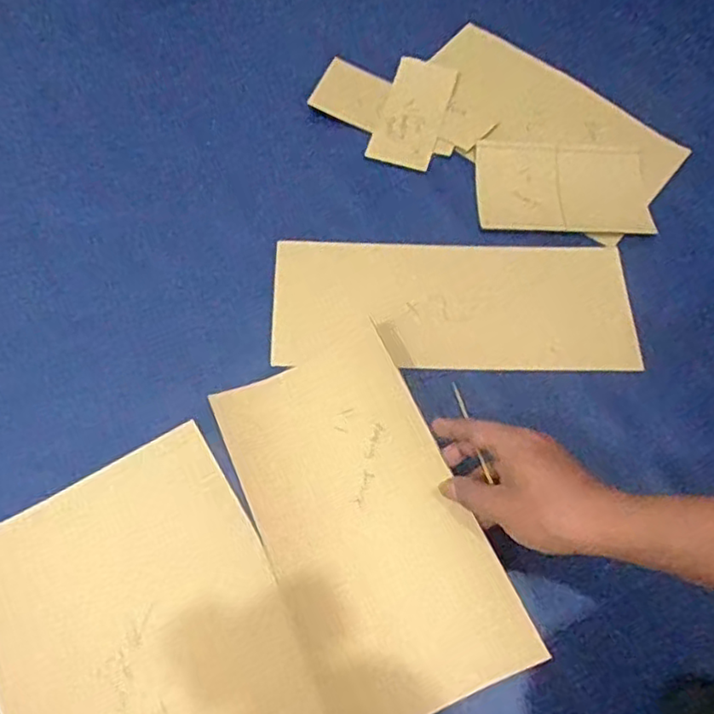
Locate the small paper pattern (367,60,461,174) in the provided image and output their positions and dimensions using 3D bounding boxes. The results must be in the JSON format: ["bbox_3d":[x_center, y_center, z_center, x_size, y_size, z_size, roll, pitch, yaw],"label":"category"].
[{"bbox_3d":[0.064,-0.277,0.729,0.070,0.005,0.147,16,68,6],"label":"small paper pattern"}]

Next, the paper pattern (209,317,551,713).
[{"bbox_3d":[0.005,0.131,0.521,0.161,0.025,0.289,-28,69,4],"label":"paper pattern"}]

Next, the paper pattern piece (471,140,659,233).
[{"bbox_3d":[0.219,-0.182,0.693,0.177,0.013,0.107,4,64,-1],"label":"paper pattern piece"}]

